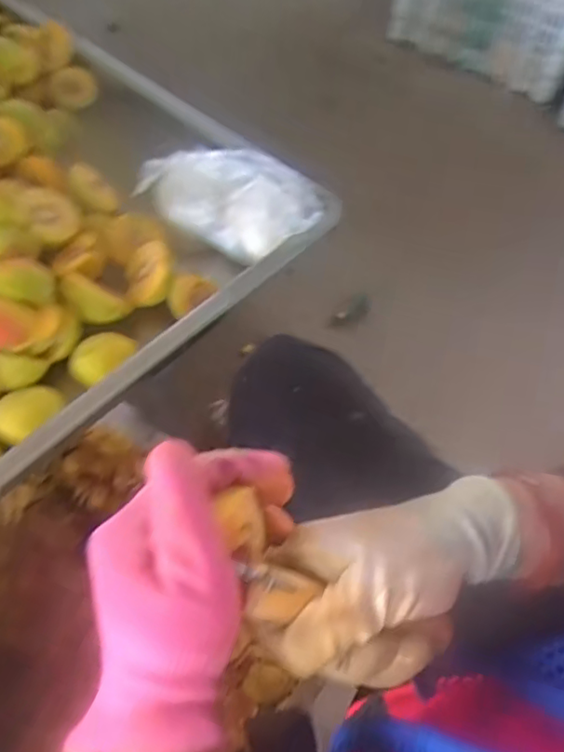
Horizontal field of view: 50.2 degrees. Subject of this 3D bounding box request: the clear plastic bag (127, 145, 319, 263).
[{"bbox_3d":[-0.053,-0.192,0.647,0.180,0.049,0.107,21,56,9],"label":"clear plastic bag"}]

